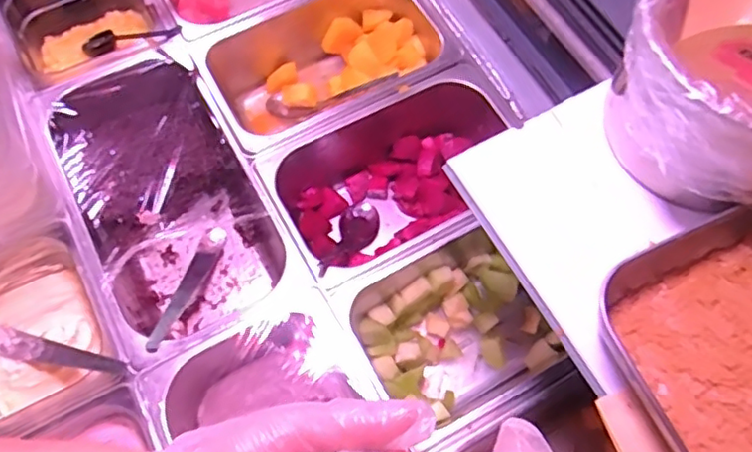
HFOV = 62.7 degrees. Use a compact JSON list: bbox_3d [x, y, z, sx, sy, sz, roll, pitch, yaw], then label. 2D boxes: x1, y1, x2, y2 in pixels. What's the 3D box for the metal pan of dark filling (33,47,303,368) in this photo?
[{"bbox_3d":[-0.212,-0.017,0.643,0.165,0.113,0.315,-28,70,-13],"label":"metal pan of dark filling"}]

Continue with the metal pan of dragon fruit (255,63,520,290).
[{"bbox_3d":[0.028,-0.040,0.648,0.258,0.102,0.159,-28,70,-13],"label":"metal pan of dragon fruit"}]

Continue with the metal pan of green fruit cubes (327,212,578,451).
[{"bbox_3d":[0.073,0.103,0.583,0.197,0.089,0.168,-27,70,-13],"label":"metal pan of green fruit cubes"}]

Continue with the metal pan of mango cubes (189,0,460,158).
[{"bbox_3d":[-0.052,-0.172,0.702,0.257,0.089,0.166,-27,70,-13],"label":"metal pan of mango cubes"}]

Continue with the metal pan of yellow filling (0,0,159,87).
[{"bbox_3d":[-0.326,-0.221,0.718,0.147,0.084,0.153,-29,70,-13],"label":"metal pan of yellow filling"}]

